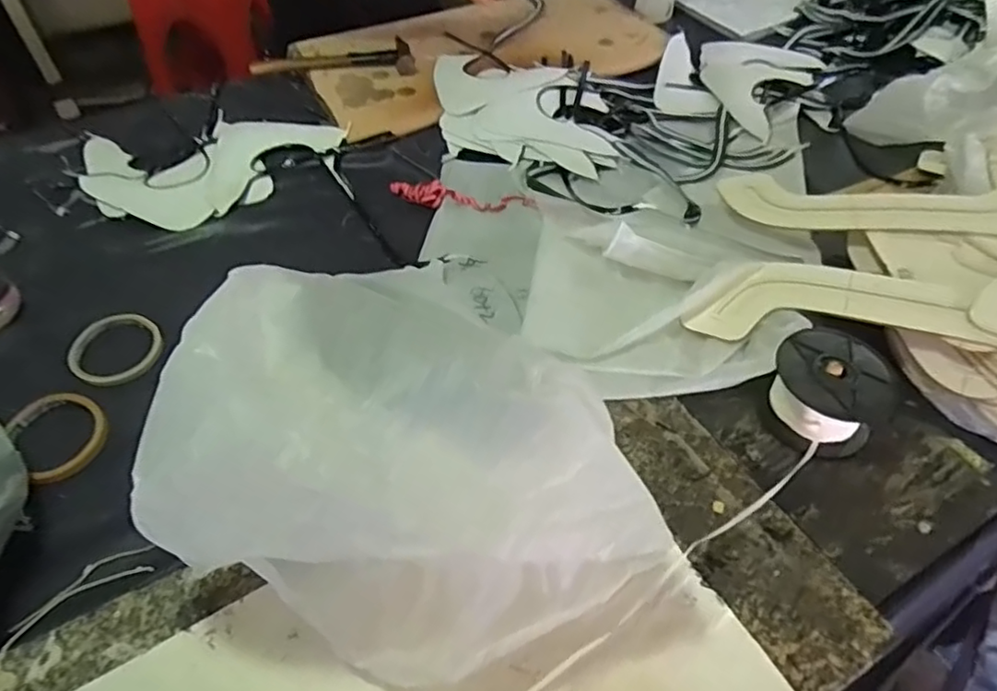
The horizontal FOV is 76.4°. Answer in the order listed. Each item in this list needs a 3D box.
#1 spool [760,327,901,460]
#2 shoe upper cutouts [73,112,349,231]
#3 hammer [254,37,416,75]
[{"bbox_3d":[0.281,0.041,0.548,0.092,0.062,0.093,0,50,0],"label":"spool"},{"bbox_3d":[-0.372,-0.244,0.820,0.207,0.023,0.284,38,59,27],"label":"shoe upper cutouts"},{"bbox_3d":[-0.240,-0.413,0.926,0.229,0.024,0.069,-11,51,-10],"label":"hammer"}]

